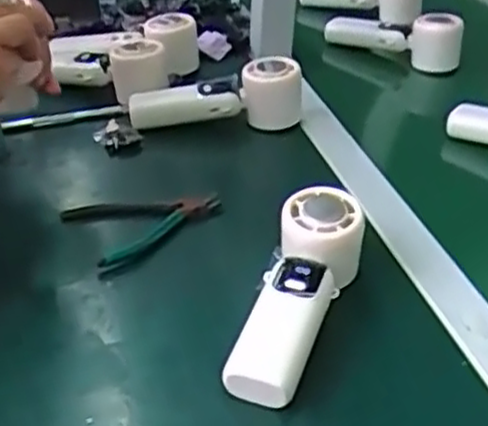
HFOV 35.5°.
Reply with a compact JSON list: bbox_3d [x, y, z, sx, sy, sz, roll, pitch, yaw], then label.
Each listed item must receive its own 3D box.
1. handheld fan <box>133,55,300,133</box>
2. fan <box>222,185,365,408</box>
[{"bbox_3d":[-0.029,-0.111,0.734,0.161,0.069,0.058,-11,36,-20],"label":"handheld fan"},{"bbox_3d":[0.037,0.055,0.501,0.056,0.047,0.168,14,48,17],"label":"fan"}]

